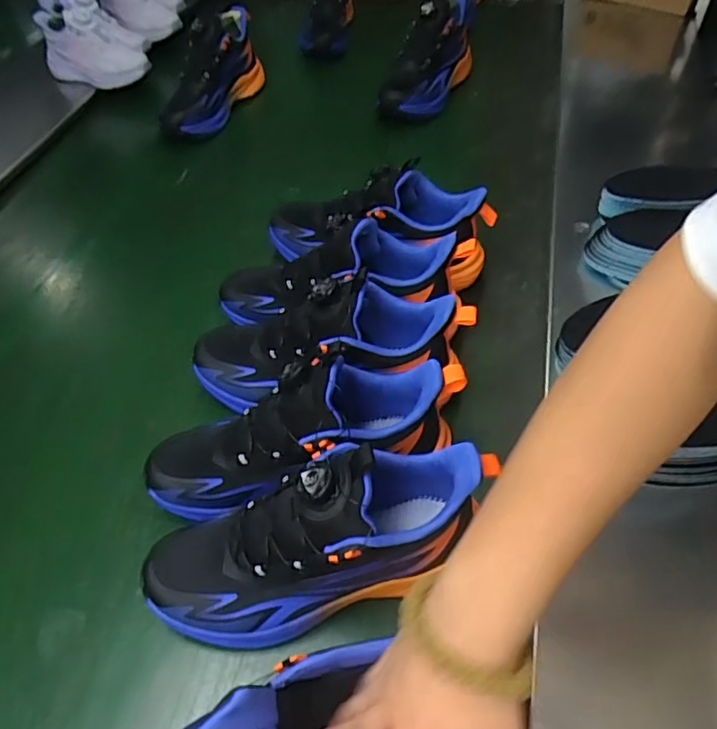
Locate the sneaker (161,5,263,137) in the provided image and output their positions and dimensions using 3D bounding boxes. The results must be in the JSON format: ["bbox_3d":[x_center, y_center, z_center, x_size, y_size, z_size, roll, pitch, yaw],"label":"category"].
[{"bbox_3d":[-0.230,-0.458,0.895,0.081,0.122,0.222,17,50,13],"label":"sneaker"}]

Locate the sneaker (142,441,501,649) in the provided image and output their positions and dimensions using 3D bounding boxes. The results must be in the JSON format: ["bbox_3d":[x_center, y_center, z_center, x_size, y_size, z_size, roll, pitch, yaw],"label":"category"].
[{"bbox_3d":[-0.027,0.127,0.419,0.256,0.129,0.084,-11,50,-11],"label":"sneaker"}]

